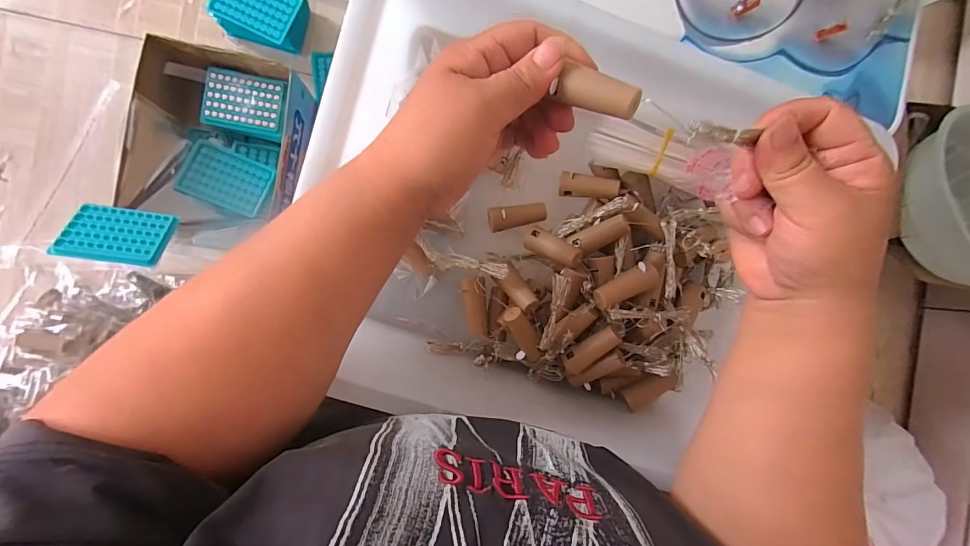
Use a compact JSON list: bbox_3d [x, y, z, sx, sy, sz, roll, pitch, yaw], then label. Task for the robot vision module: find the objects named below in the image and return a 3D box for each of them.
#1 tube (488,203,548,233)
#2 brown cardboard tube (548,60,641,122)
[{"bbox_3d":[0.028,-0.049,0.363,0.051,0.015,0.019,-7,91,-8],"label":"tube"},{"bbox_3d":[0.056,-0.090,0.210,0.041,0.012,0.014,23,83,16],"label":"brown cardboard tube"}]

